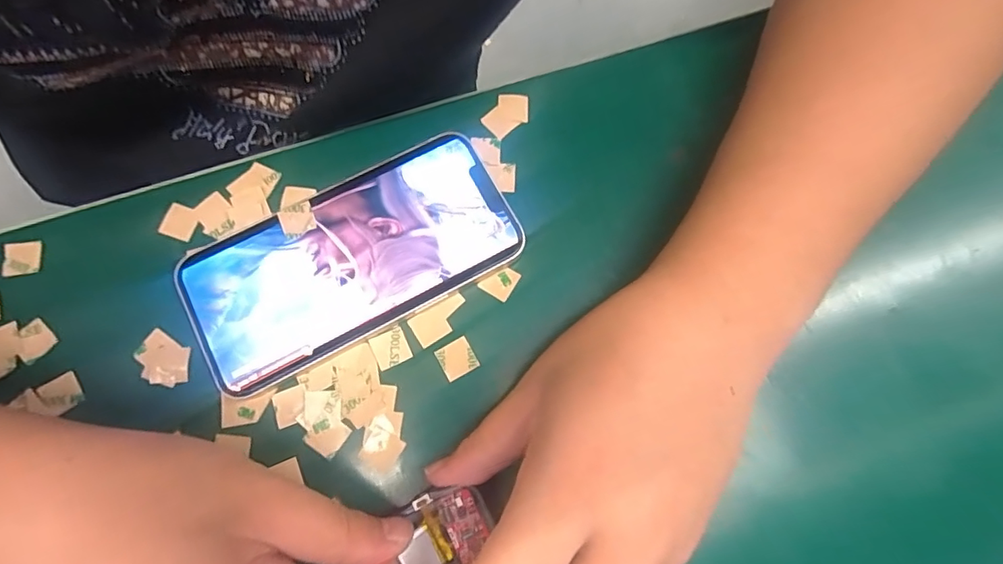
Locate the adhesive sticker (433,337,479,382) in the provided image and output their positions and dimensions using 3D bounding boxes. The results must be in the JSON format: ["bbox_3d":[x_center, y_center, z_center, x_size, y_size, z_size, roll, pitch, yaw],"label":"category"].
[{"bbox_3d":[-0.020,0.034,0.224,0.015,0.004,0.015,-29,80,-7],"label":"adhesive sticker"}]

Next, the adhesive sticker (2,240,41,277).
[{"bbox_3d":[-0.218,-0.011,0.230,0.015,0.004,0.015,-6,81,-8],"label":"adhesive sticker"}]

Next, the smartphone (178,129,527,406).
[{"bbox_3d":[-0.067,-0.011,0.229,0.144,0.009,0.070,-26,78,-8],"label":"smartphone"}]

